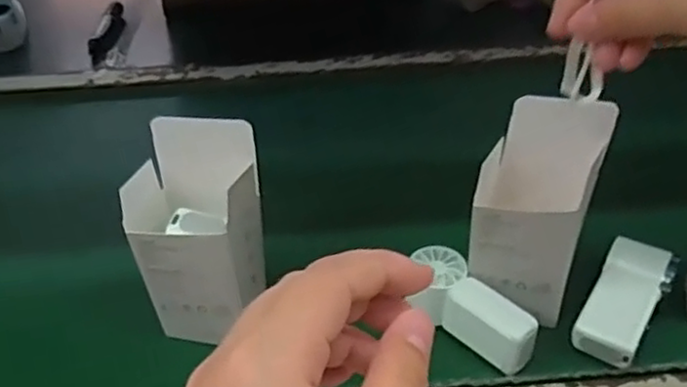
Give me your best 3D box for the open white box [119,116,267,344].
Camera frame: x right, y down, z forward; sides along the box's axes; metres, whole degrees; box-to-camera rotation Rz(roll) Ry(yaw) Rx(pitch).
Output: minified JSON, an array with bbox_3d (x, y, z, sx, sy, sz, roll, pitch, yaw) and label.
[{"bbox_3d":[-0.090,0.025,0.430,0.073,0.130,0.052,2,39,5],"label":"open white box"}]

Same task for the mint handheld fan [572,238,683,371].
[{"bbox_3d":[0.186,0.069,0.466,0.041,0.019,0.087,23,59,28],"label":"mint handheld fan"}]

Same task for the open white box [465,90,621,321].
[{"bbox_3d":[0.119,0.015,0.444,0.065,0.150,0.051,14,42,19],"label":"open white box"}]

